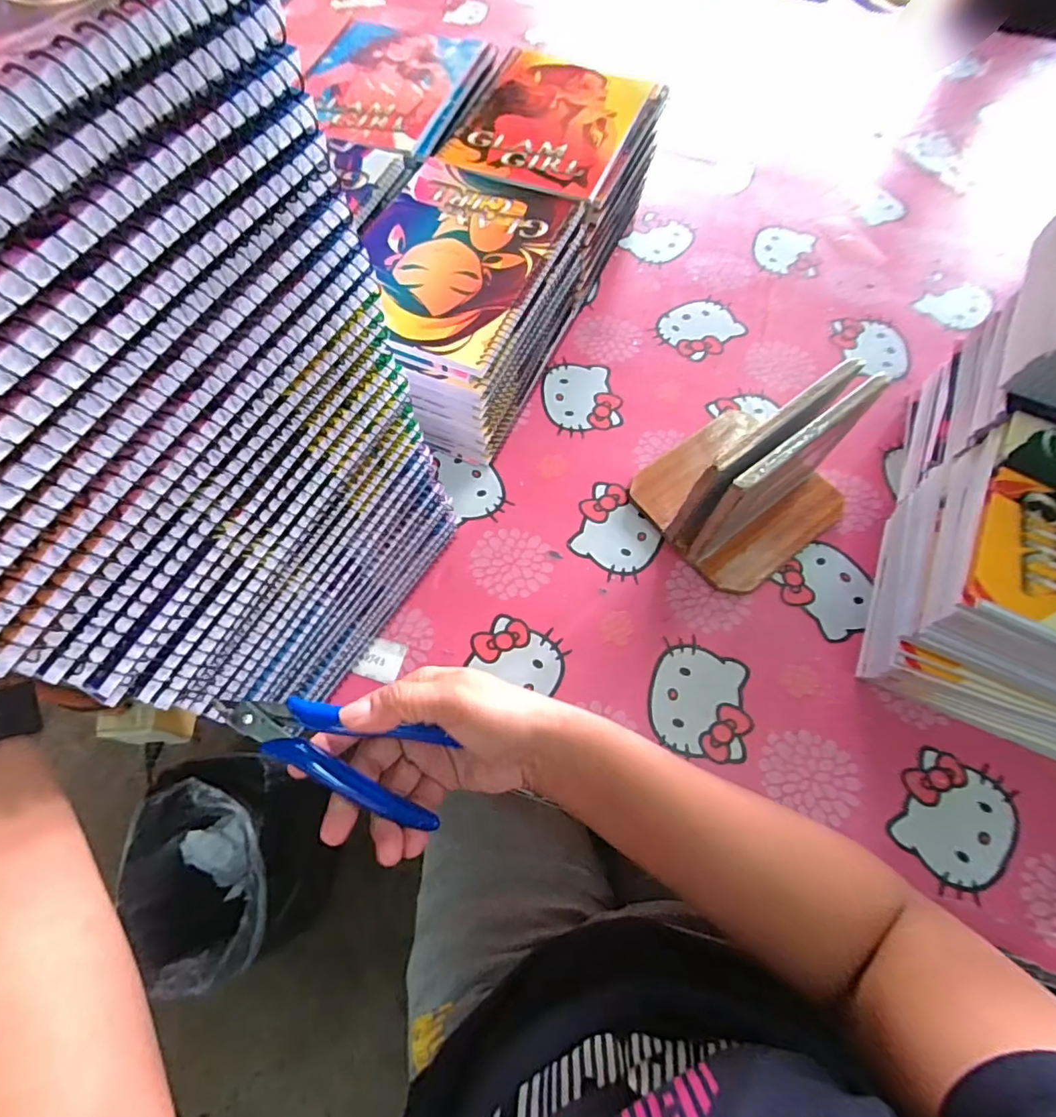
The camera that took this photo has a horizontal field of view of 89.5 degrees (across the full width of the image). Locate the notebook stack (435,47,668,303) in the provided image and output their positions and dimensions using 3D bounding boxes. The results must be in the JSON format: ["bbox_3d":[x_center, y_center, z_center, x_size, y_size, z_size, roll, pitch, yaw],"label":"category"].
[{"bbox_3d":[0.025,-0.384,0.548,0.165,0.120,0.204,24,68,10],"label":"notebook stack"}]

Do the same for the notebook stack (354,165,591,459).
[{"bbox_3d":[-0.058,-0.213,0.476,0.150,0.124,0.212,22,68,10],"label":"notebook stack"}]

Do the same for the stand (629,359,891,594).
[{"bbox_3d":[0.178,-0.075,0.410,0.150,0.119,0.136,-37,71,-15],"label":"stand"}]

